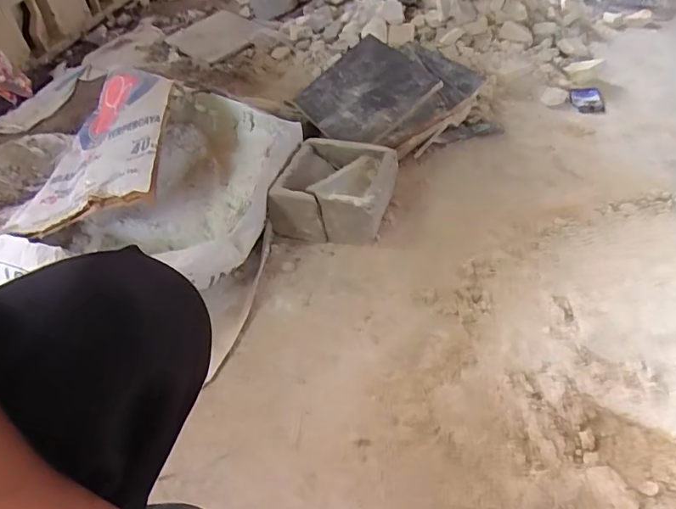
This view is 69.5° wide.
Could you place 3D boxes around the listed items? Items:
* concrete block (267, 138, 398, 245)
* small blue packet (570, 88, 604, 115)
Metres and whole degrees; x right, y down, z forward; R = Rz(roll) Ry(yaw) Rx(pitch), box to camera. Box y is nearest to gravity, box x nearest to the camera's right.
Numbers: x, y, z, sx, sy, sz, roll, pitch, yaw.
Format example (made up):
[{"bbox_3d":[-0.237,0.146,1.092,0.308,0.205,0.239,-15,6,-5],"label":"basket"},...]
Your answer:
[{"bbox_3d":[-0.003,-0.121,0.940,0.200,0.104,0.198,10,50,13],"label":"concrete block"},{"bbox_3d":[0.657,-0.406,1.287,0.082,0.012,0.124,10,51,7],"label":"small blue packet"}]

